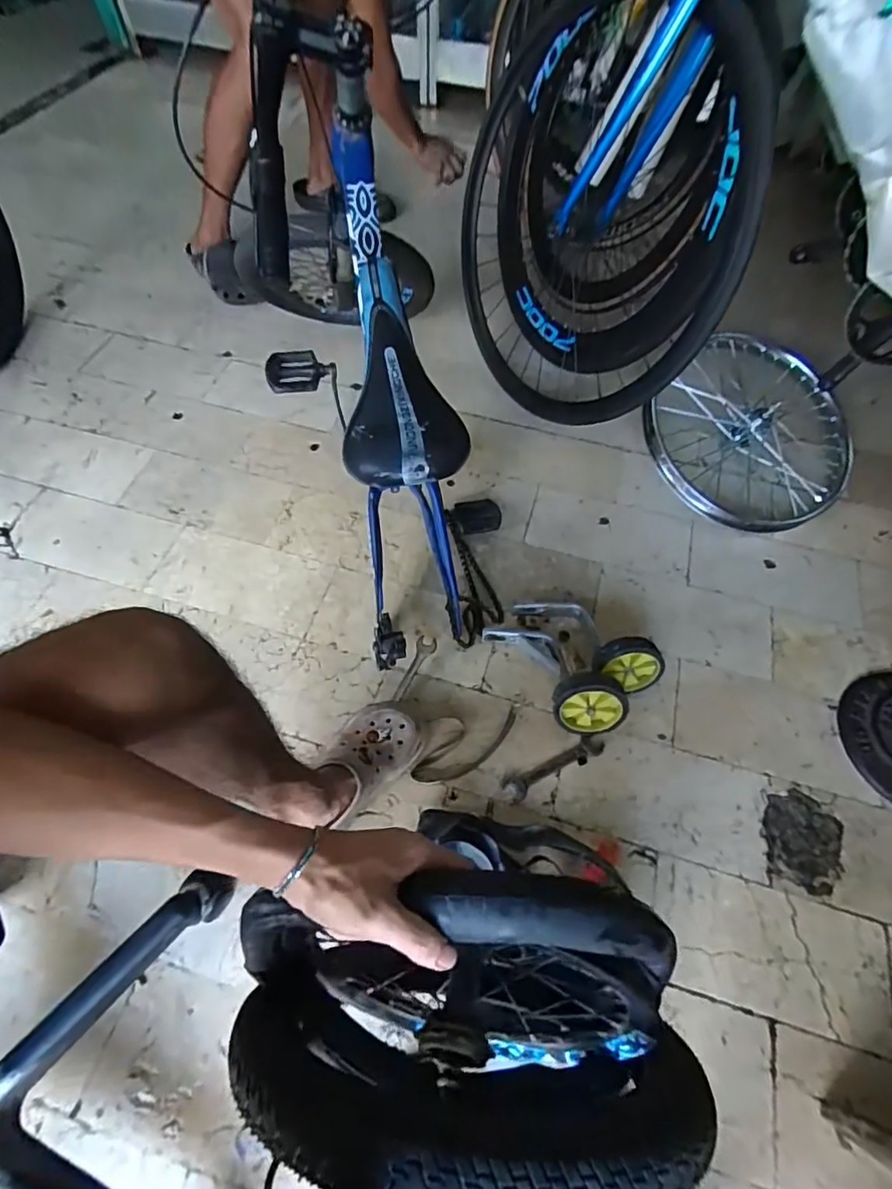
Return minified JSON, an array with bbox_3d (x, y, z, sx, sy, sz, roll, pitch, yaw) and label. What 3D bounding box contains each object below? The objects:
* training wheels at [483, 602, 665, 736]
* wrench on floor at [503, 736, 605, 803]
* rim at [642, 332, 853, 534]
[{"bbox_3d":[0.193,0.089,0.849,0.172,0.090,0.241,-37,68,-20],"label":"training wheels"},{"bbox_3d":[0.159,0.257,0.812,0.165,0.009,0.031,-25,64,-15],"label":"wrench on floor"},{"bbox_3d":[0.598,-0.310,1.077,0.378,0.118,0.382,40,77,4],"label":"rim"}]

